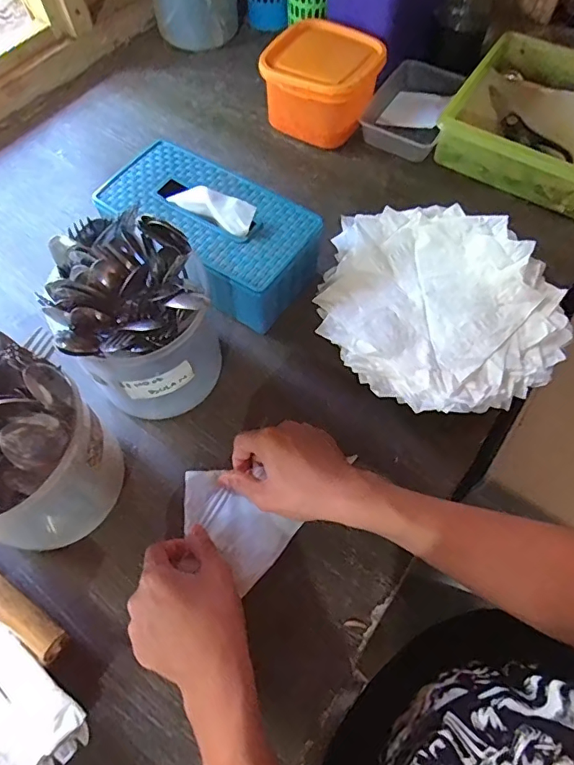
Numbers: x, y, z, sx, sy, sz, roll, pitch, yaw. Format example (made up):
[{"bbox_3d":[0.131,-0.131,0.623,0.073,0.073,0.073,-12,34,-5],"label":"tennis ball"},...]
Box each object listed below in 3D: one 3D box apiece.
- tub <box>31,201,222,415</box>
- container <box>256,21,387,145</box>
[{"bbox_3d":[-0.135,-0.052,0.469,0.128,0.167,0.123,1,62,-2],"label":"tub"},{"bbox_3d":[0.046,-0.416,0.682,0.135,0.103,0.129,24,66,12],"label":"container"}]

